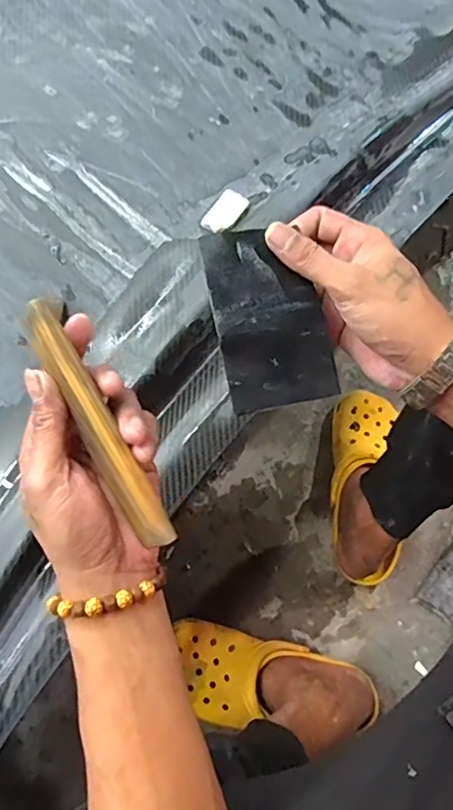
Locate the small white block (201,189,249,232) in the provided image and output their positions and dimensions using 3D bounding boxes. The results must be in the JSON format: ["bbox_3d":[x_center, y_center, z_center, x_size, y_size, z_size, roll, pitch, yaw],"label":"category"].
[{"bbox_3d":[-0.001,-0.191,0.540,0.030,0.006,0.047,34,76,14],"label":"small white block"}]

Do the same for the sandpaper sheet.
[{"bbox_3d":[0.027,-0.056,0.348,0.068,0.006,0.114,-13,89,-7],"label":"sandpaper sheet"}]

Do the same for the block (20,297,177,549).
[{"bbox_3d":[-0.071,0.011,0.311,0.022,0.018,0.149,-29,90,-8],"label":"block"}]

